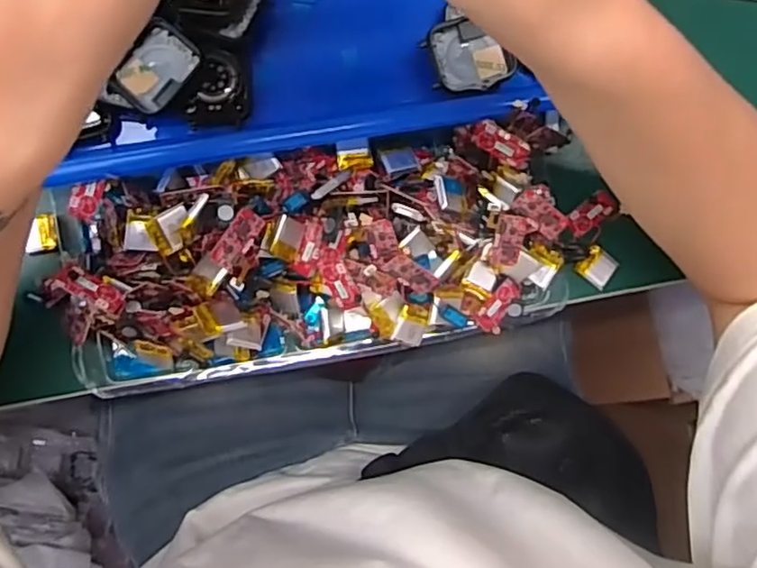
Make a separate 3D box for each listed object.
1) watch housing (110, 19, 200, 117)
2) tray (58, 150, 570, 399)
[{"bbox_3d":[-0.109,-0.106,0.313,0.030,0.007,0.042,39,86,-3],"label":"watch housing"},{"bbox_3d":[-0.031,-0.011,0.323,0.250,0.053,0.105,-8,89,-5],"label":"tray"}]

